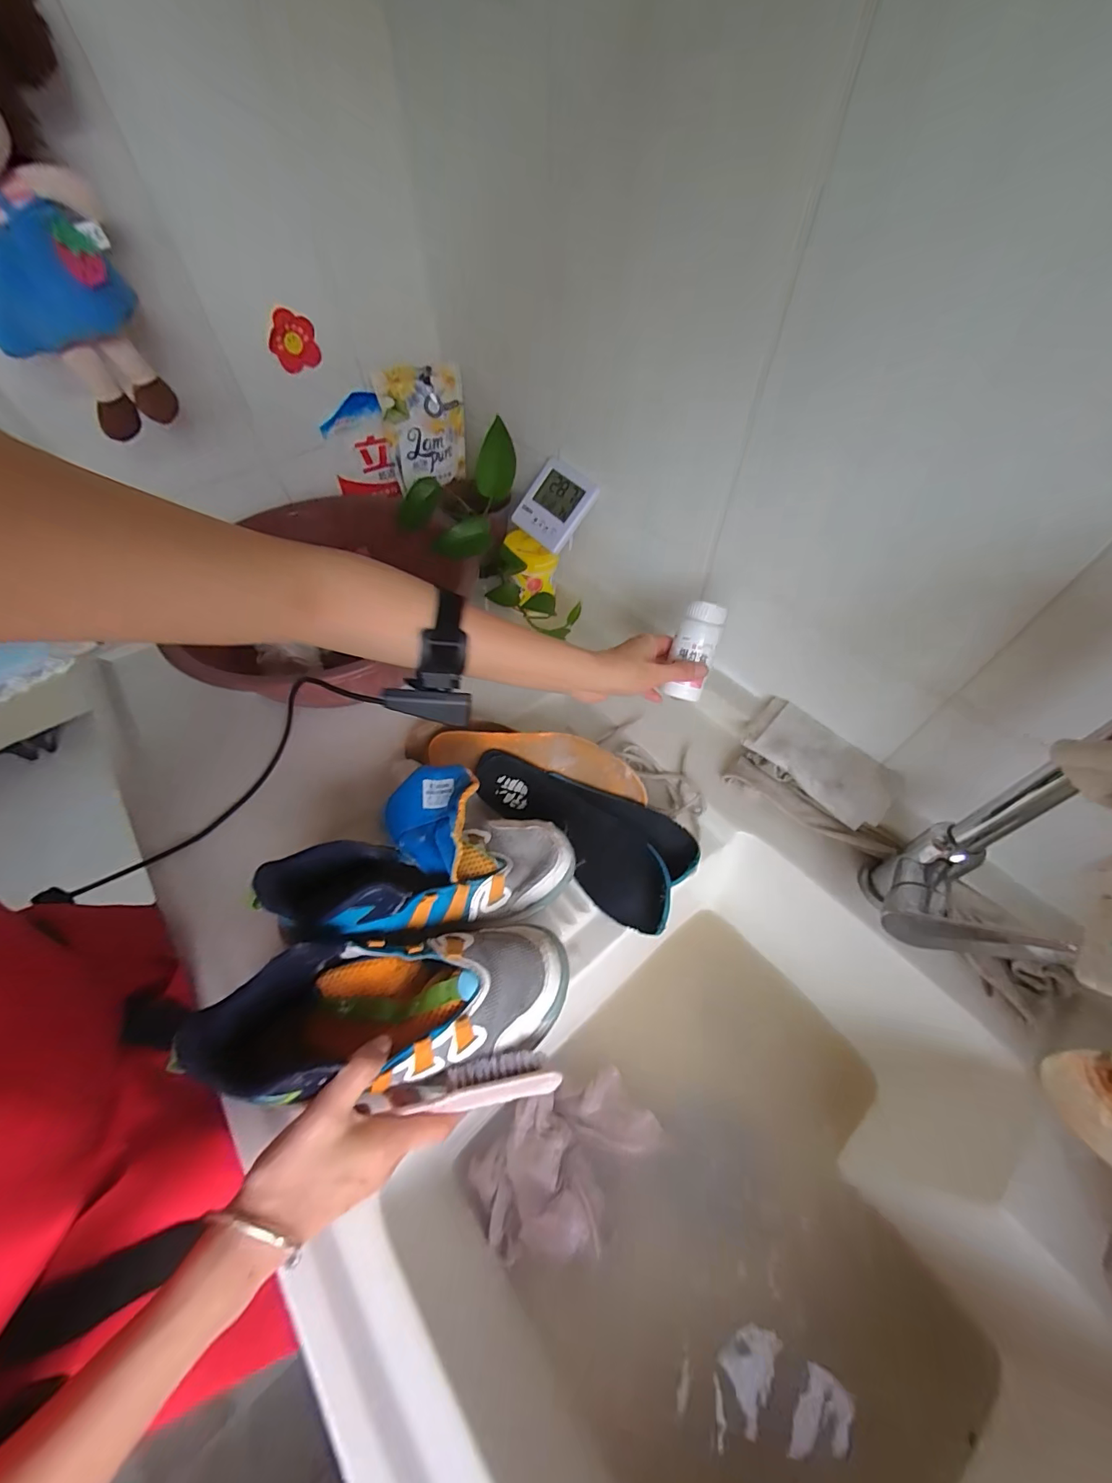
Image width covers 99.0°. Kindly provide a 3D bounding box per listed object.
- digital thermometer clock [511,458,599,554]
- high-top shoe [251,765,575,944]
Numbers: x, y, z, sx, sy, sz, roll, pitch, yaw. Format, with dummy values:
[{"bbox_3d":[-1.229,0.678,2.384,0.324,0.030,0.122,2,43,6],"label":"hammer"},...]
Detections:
[{"bbox_3d":[-0.003,-0.307,0.622,0.103,0.094,0.020,46,23,23],"label":"digital thermometer clock"},{"bbox_3d":[-0.102,0.082,0.388,0.213,0.098,0.125,-12,56,-7],"label":"high-top shoe"}]

